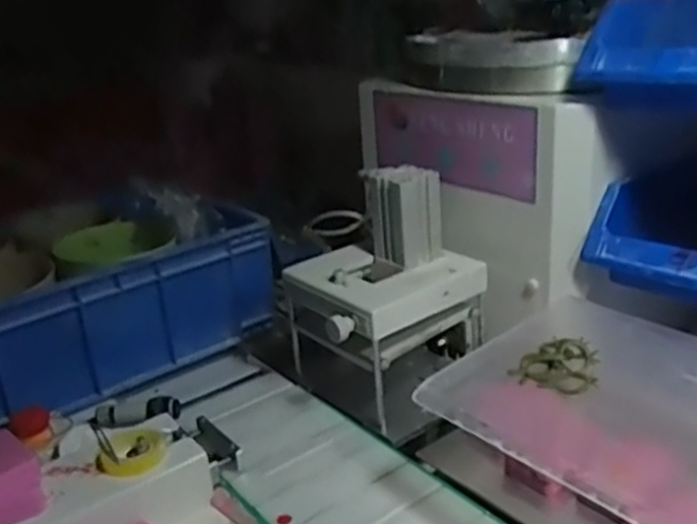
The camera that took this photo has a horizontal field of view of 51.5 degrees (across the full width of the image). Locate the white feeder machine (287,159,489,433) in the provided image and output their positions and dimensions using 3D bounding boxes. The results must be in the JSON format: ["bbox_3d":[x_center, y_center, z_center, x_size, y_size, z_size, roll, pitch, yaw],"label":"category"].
[{"bbox_3d":[0.027,0.026,0.633,0.153,0.190,0.127,-18,26,-30],"label":"white feeder machine"}]

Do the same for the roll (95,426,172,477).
[{"bbox_3d":[-0.156,0.138,0.525,0.049,0.016,0.049,-4,22,2],"label":"roll"}]

